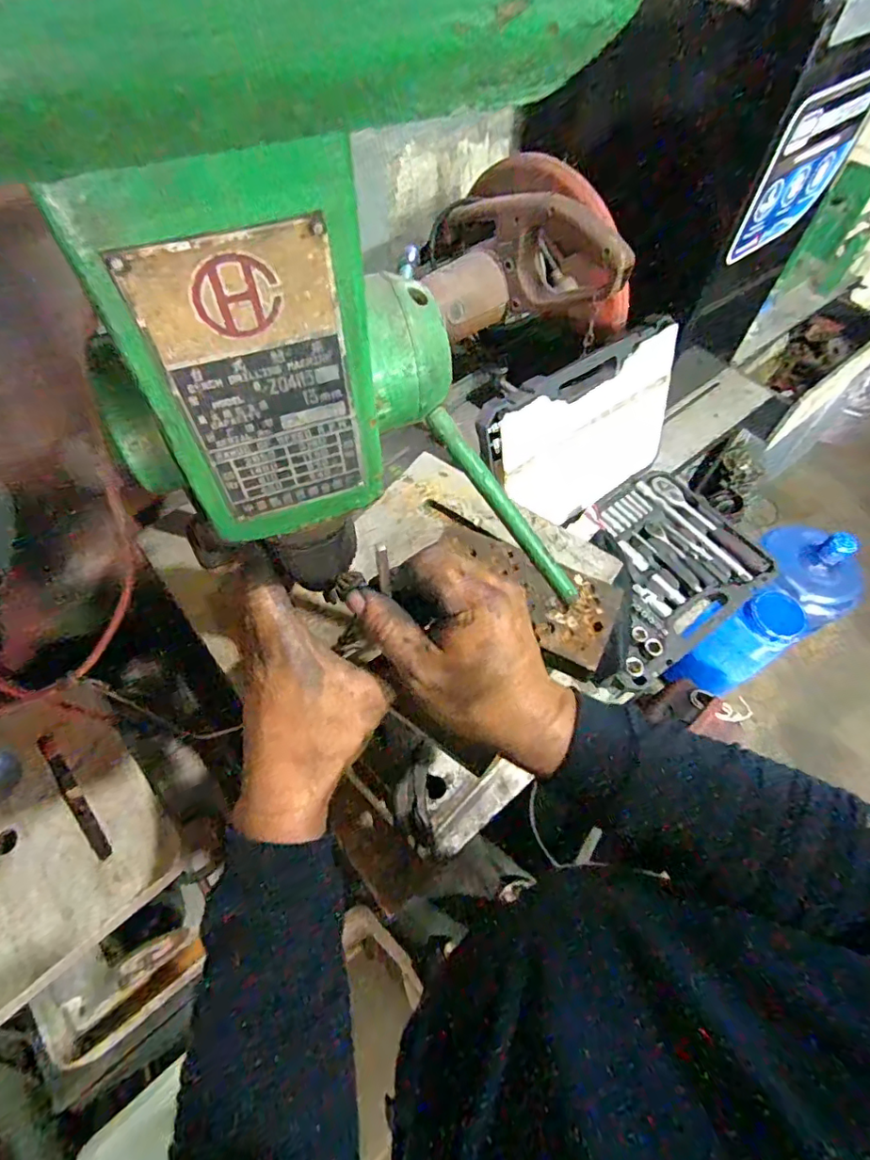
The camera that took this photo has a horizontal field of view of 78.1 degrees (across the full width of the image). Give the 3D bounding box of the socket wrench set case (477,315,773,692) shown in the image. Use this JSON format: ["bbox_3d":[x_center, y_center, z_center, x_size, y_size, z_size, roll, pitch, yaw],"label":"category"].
[{"bbox_3d":[0.314,-0.120,0.822,0.391,0.271,0.398,-35,66,-20],"label":"socket wrench set case"}]

